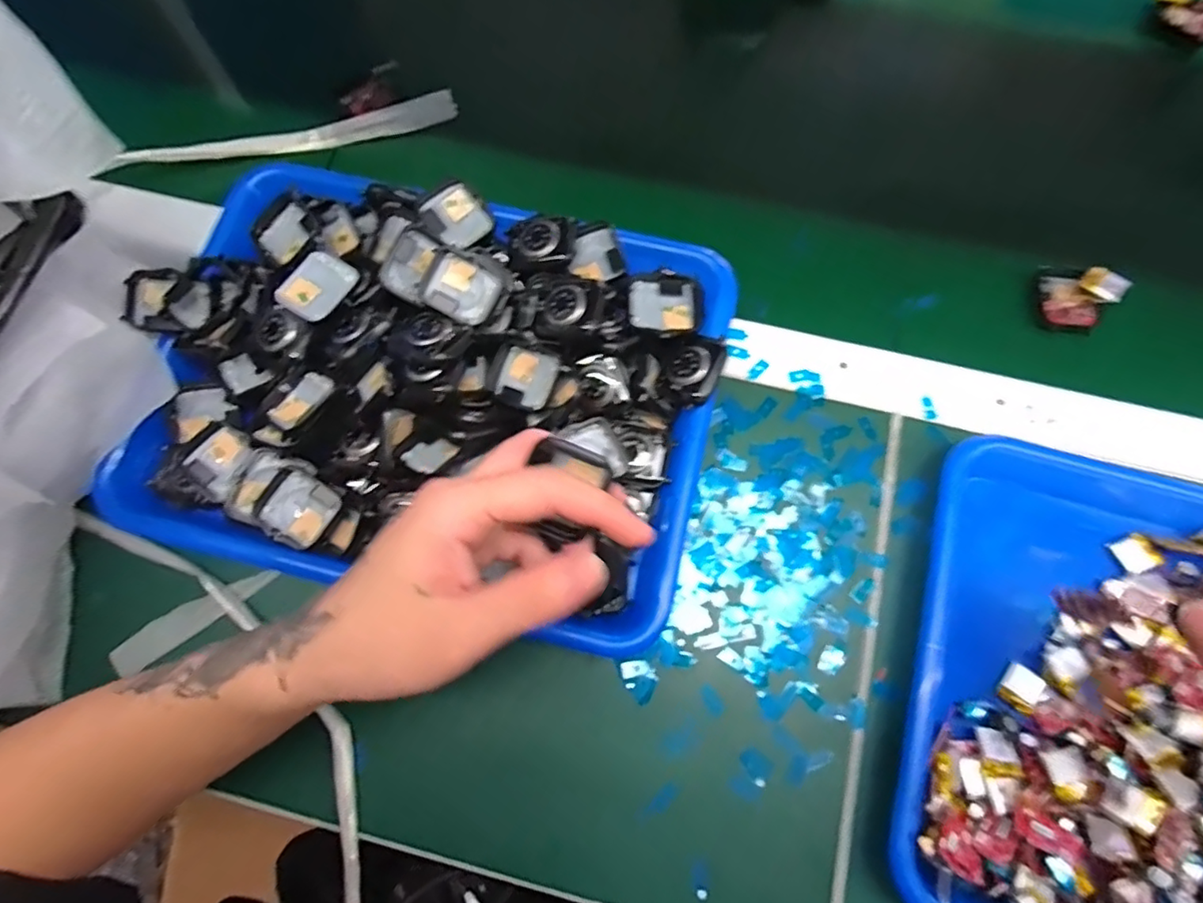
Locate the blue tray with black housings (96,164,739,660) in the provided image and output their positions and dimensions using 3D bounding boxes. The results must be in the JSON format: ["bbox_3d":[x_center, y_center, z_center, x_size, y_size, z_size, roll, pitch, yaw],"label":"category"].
[{"bbox_3d":[-0.103,-0.040,0.343,0.327,0.060,0.240,14,75,5],"label":"blue tray with black housings"}]

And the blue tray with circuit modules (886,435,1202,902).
[{"bbox_3d":[0.319,0.145,0.297,0.315,0.040,0.258,16,75,6],"label":"blue tray with circuit modules"}]

